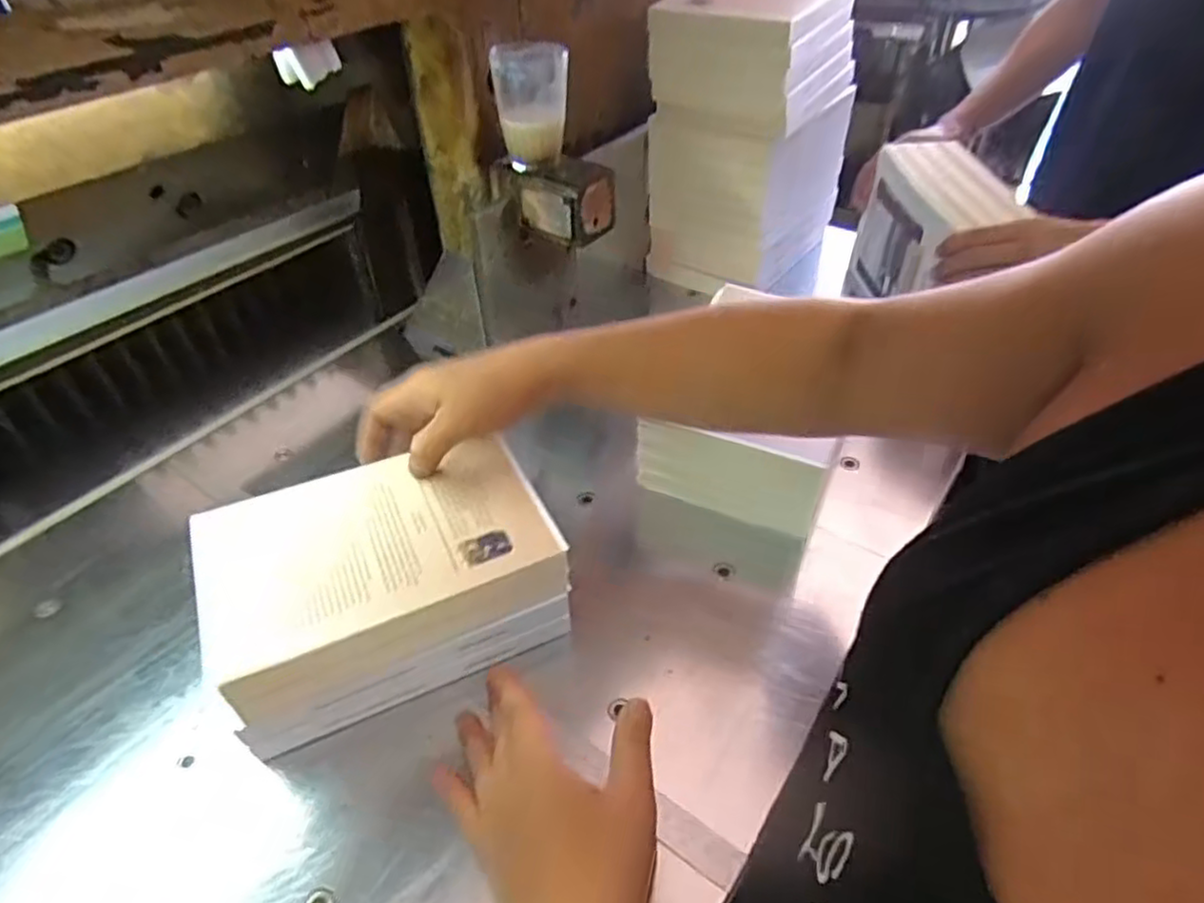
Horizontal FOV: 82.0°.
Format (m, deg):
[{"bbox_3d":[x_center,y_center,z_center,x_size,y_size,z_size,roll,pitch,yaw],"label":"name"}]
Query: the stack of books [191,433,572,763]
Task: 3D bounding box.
[{"bbox_3d":[-0.145,0.087,0.478,0.210,0.096,0.141,-18,44,-17],"label":"stack of books"}]

